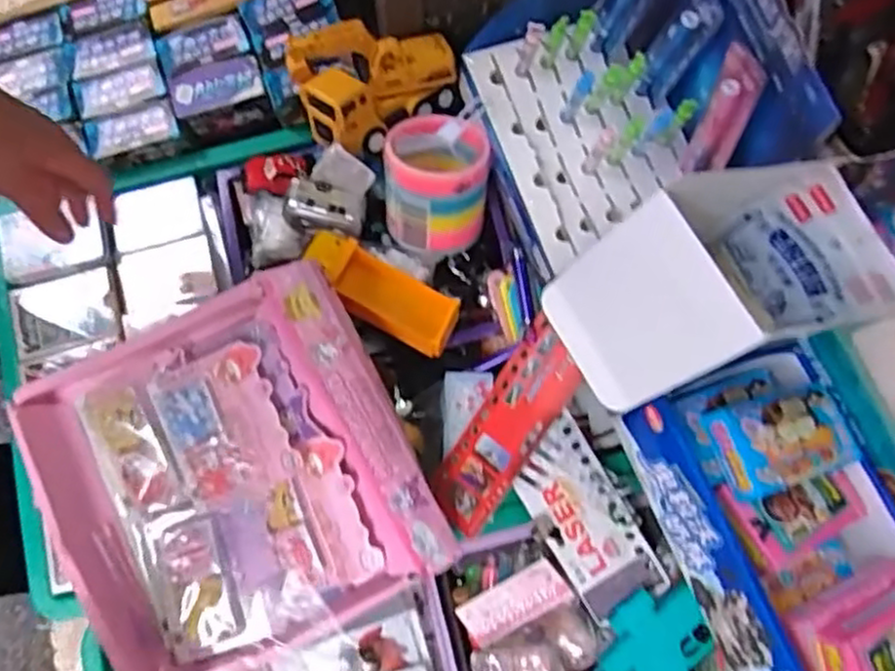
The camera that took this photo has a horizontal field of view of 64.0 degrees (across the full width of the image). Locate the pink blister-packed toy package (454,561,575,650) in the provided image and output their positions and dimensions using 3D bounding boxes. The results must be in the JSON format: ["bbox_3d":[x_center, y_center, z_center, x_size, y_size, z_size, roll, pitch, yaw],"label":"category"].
[{"bbox_3d":[0.054,0.221,0.586,0.092,0.006,0.042,-34,93,11],"label":"pink blister-packed toy package"}]

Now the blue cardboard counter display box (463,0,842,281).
[{"bbox_3d":[0.121,-0.199,0.530,0.169,0.194,0.224,-17,77,-4],"label":"blue cardboard counter display box"}]

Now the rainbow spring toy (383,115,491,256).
[{"bbox_3d":[-0.008,-0.123,0.625,0.088,0.108,0.074,15,45,15],"label":"rainbow spring toy"}]

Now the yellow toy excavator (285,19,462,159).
[{"bbox_3d":[-0.058,-0.215,0.618,0.135,0.068,0.094,-21,77,-5],"label":"yellow toy excavator"}]

